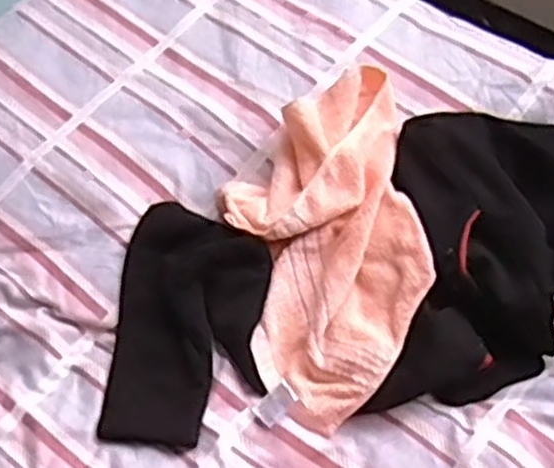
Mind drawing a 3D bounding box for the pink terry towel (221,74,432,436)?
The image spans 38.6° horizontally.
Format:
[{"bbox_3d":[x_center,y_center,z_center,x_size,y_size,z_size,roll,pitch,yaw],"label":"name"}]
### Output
[{"bbox_3d":[0.052,-0.001,0.895,0.218,0.048,0.416,-6,65,-1],"label":"pink terry towel"}]

